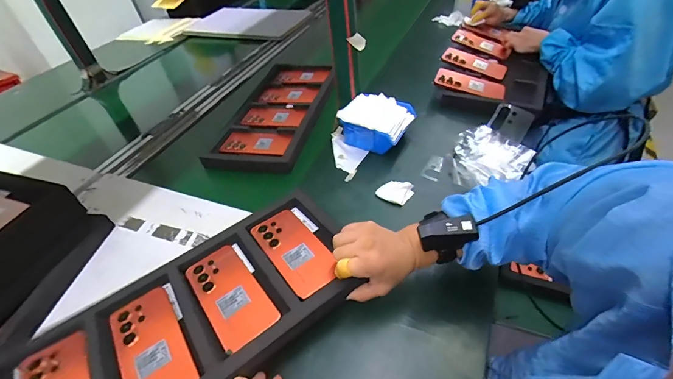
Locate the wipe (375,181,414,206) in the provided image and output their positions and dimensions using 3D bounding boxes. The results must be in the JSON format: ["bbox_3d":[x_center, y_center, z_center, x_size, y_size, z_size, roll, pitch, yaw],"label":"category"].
[{"bbox_3d":[0.114,0.004,0.668,0.065,0.019,0.048,12,47,22],"label":"wipe"}]

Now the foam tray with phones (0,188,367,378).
[{"bbox_3d":[-0.193,0.166,0.452,0.460,0.024,0.223,-30,48,-23],"label":"foam tray with phones"}]

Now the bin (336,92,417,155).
[{"bbox_3d":[0.093,-0.150,0.790,0.145,0.082,0.123,18,50,27],"label":"bin"}]

